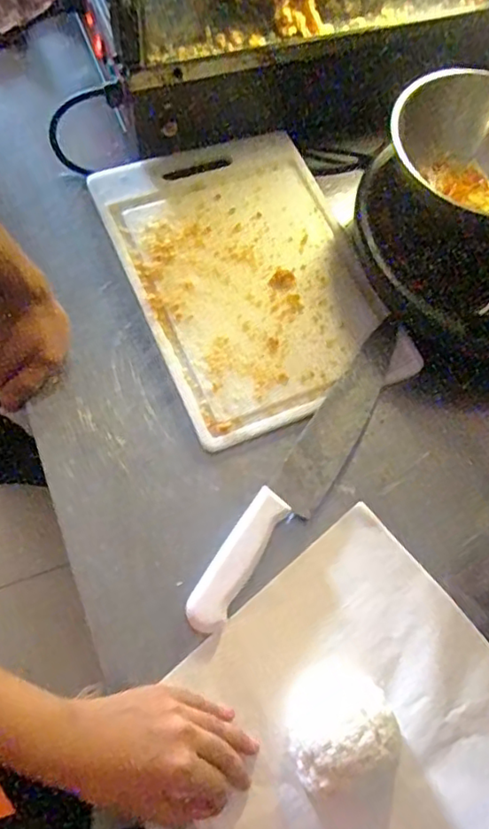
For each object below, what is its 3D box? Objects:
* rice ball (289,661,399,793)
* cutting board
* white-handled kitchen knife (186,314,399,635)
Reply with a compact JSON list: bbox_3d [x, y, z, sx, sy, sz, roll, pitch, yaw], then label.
[{"bbox_3d":[0.070,0.234,0.460,0.079,0.046,0.072,-21,71,-10],"label":"rice ball"},{"bbox_3d":[0.006,-0.152,0.630,0.239,0.015,0.334,-22,71,-10],"label":"cutting board"},{"bbox_3d":[0.063,0.043,0.549,0.049,0.023,0.349,34,71,11],"label":"white-handled kitchen knife"}]

